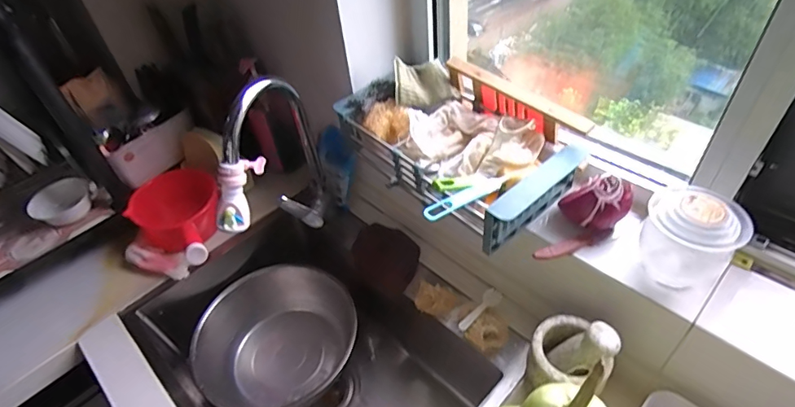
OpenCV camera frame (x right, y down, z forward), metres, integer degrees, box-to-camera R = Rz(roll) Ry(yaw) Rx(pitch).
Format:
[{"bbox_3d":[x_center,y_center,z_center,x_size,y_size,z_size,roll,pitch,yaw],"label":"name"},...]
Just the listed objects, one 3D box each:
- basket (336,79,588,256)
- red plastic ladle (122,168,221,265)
[{"bbox_3d":[0.083,-0.088,0.742,0.194,0.109,0.367,-33,51,-24],"label":"basket"},{"bbox_3d":[-0.443,0.014,0.937,0.143,0.091,0.167,1,45,8],"label":"red plastic ladle"}]

